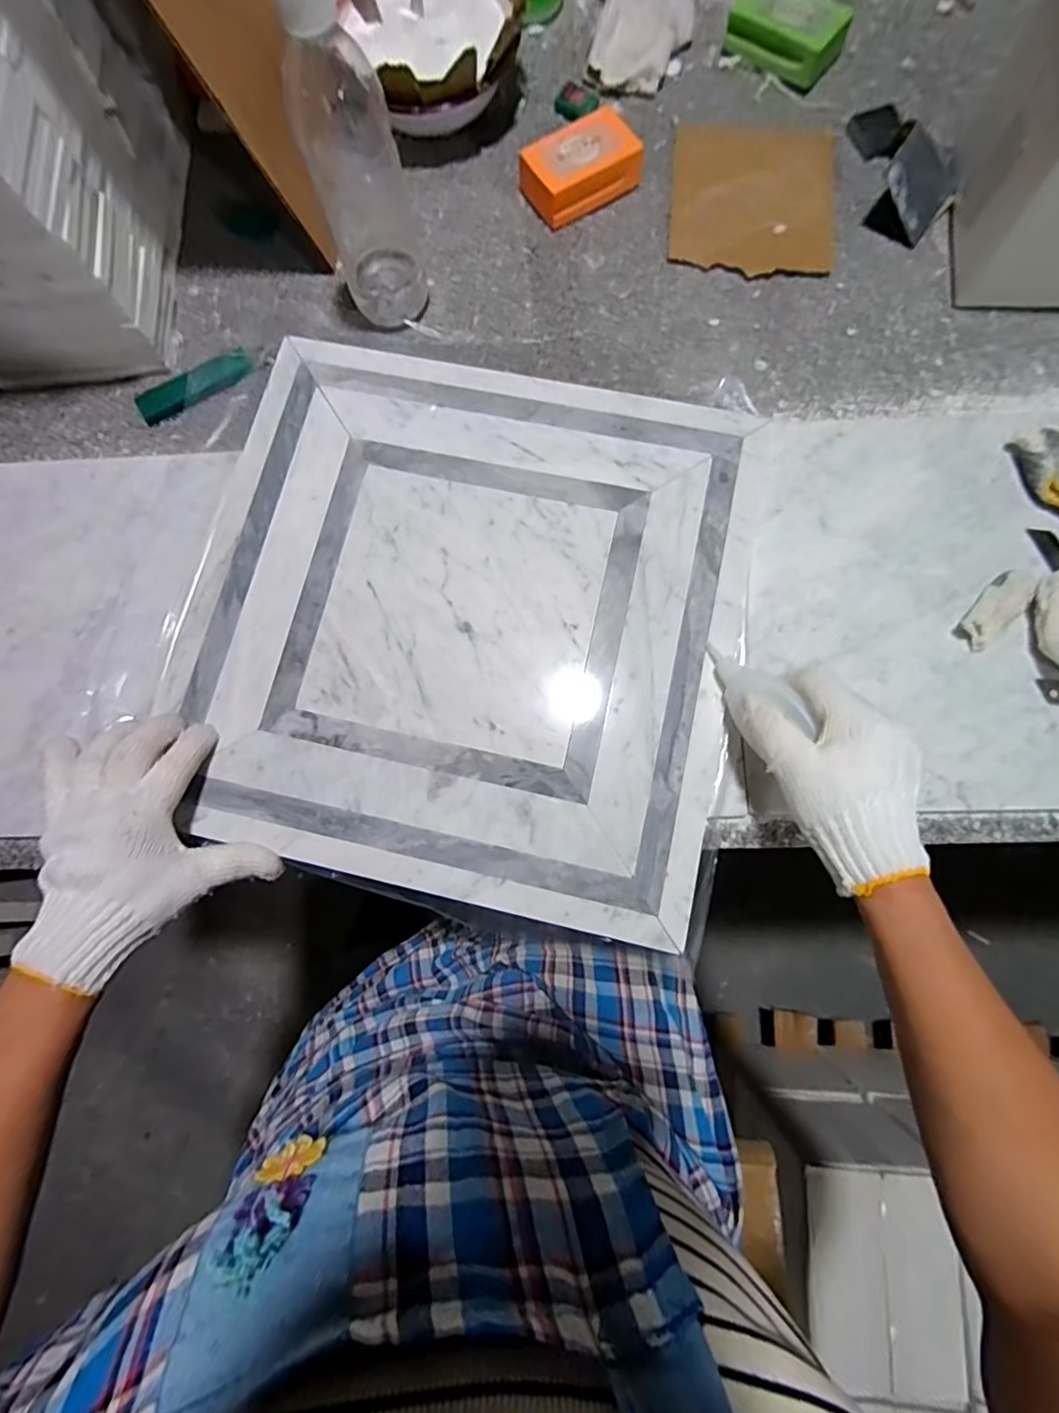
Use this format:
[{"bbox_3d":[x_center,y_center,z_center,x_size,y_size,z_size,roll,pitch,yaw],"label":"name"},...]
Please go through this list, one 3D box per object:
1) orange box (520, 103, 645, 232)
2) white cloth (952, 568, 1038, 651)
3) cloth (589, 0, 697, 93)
[{"bbox_3d":[0.042,-0.472,0.507,0.102,0.031,0.063,-34,80,-3],"label":"orange box"},{"bbox_3d":[0.341,-0.073,0.420,0.073,0.009,0.026,-44,80,-5],"label":"white cloth"},{"bbox_3d":[0.107,-0.631,0.536,0.088,0.024,0.119,7,80,5],"label":"cloth"}]

